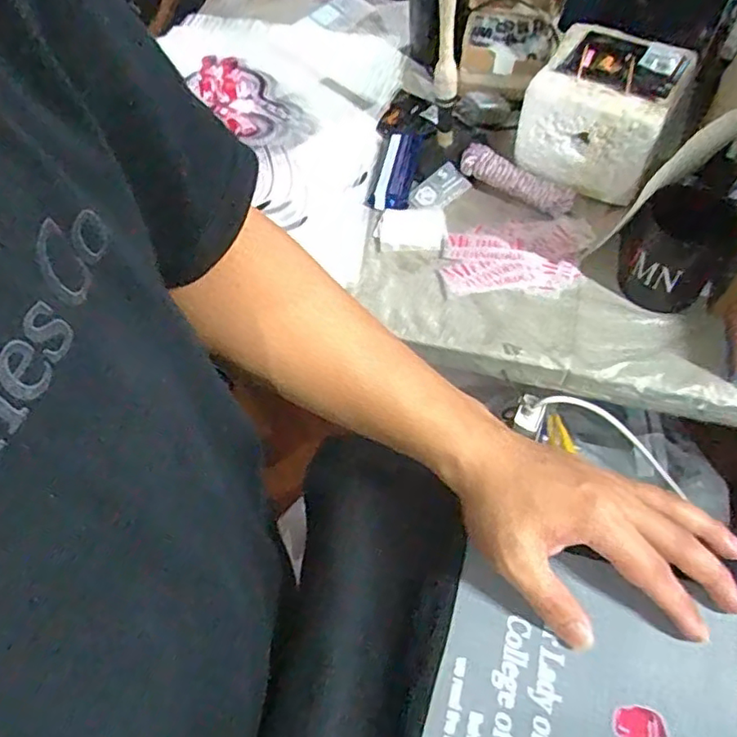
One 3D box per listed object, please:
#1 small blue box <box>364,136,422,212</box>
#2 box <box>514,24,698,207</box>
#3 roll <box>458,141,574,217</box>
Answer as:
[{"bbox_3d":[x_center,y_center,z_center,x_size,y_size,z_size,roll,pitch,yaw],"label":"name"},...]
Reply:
[{"bbox_3d":[0.032,-0.231,0.724,0.050,0.013,0.113,1,62,30],"label":"small blue box"},{"bbox_3d":[0.253,-0.280,0.676,0.143,0.117,0.122,28,64,19],"label":"box"},{"bbox_3d":[0.165,-0.211,0.690,0.131,0.034,0.030,30,64,20],"label":"roll"}]

